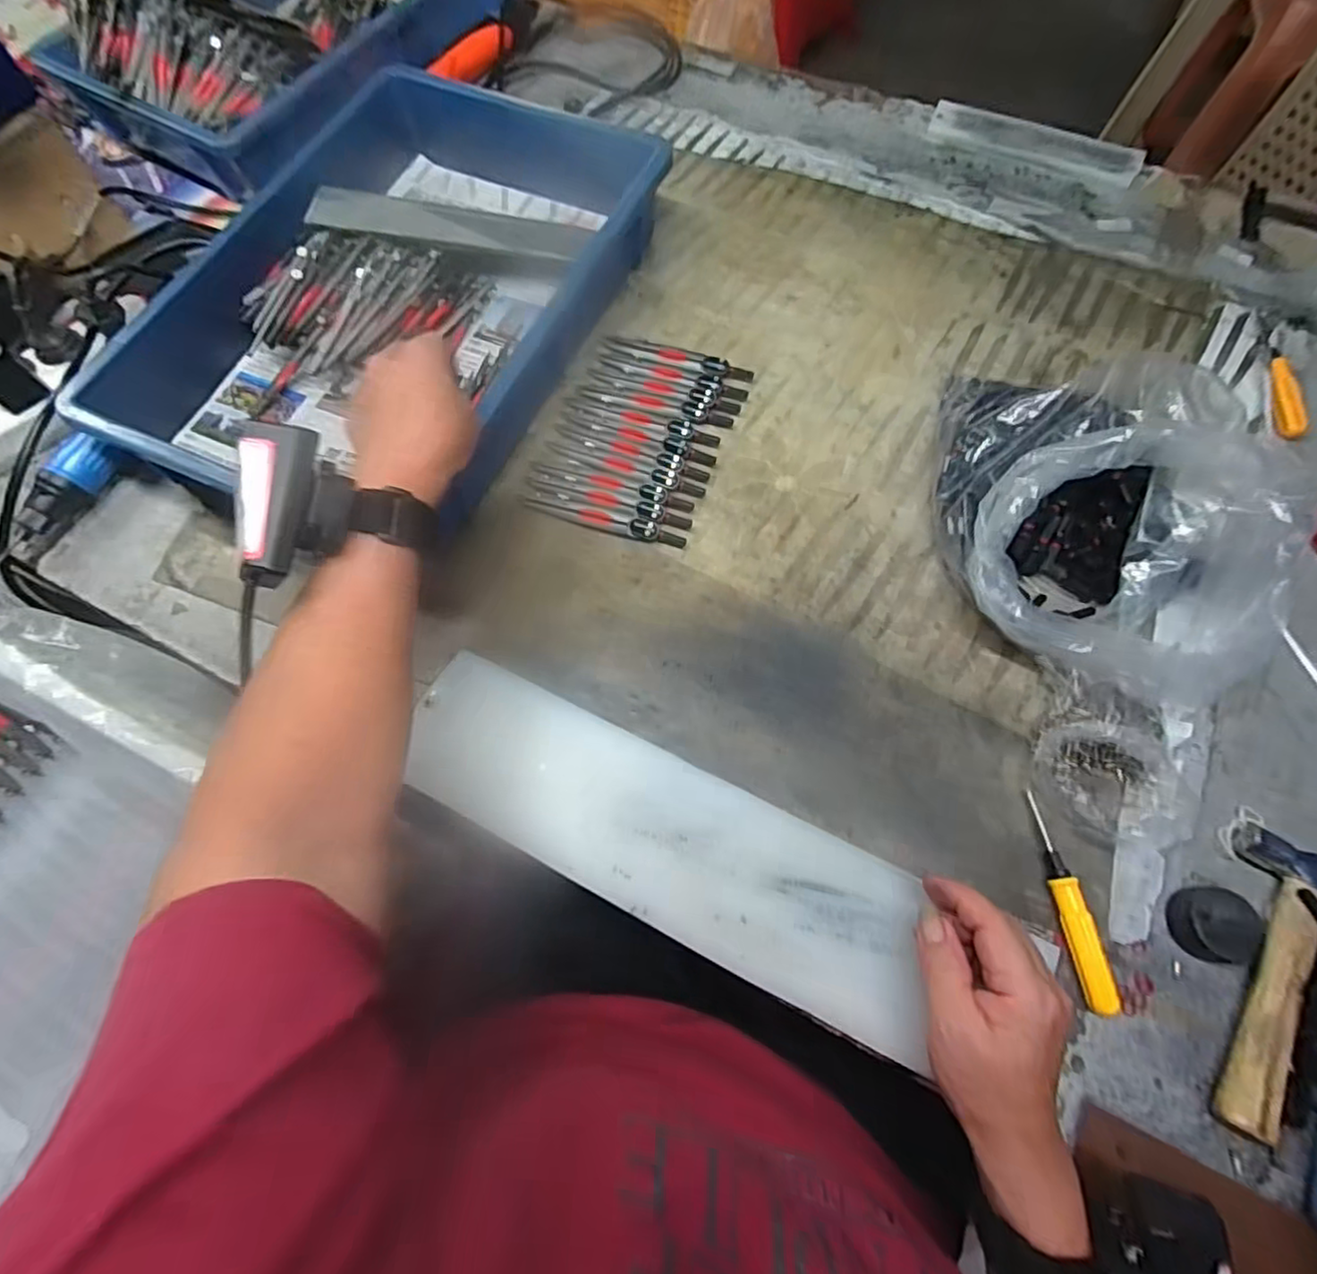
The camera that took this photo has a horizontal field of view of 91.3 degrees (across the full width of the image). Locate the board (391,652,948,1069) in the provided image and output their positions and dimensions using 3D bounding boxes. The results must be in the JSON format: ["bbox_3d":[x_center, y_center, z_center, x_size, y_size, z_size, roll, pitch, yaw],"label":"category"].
[{"bbox_3d":[-0.001,0.118,0.387,0.334,0.012,0.090,26,65,9],"label":"board"}]

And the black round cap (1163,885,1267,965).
[{"bbox_3d":[0.310,0.160,0.360,0.043,0.018,0.039,-3,69,0],"label":"black round cap"}]

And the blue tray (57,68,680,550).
[{"bbox_3d":[-0.194,-0.281,0.526,0.289,0.078,0.409,20,70,8],"label":"blue tray"}]

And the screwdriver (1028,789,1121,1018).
[{"bbox_3d":[0.233,0.150,0.368,0.012,0.018,0.115,-6,69,-1],"label":"screwdriver"}]

